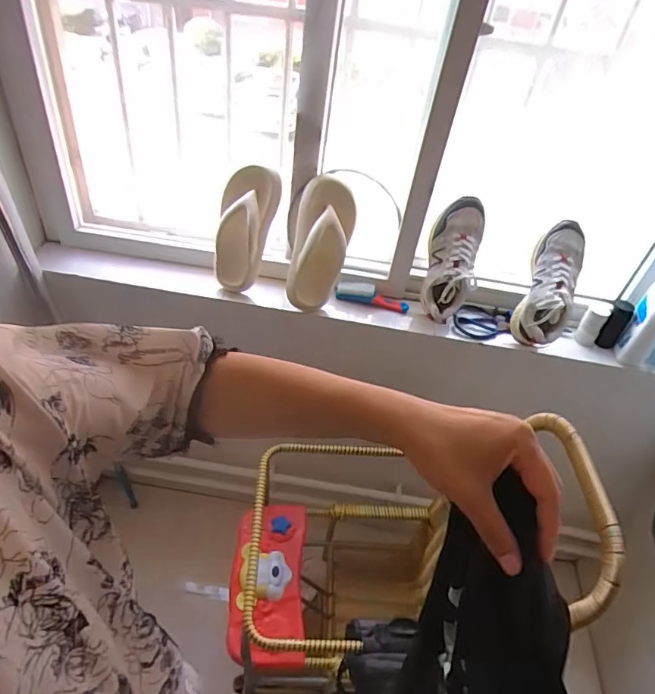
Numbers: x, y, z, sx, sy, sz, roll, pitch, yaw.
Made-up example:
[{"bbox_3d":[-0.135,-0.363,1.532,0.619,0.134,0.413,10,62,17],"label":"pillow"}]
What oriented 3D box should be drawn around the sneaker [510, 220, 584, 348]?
[{"bbox_3d":[0.426,-0.113,0.943,0.089,0.236,0.091,14,12,7],"label":"sneaker"}]

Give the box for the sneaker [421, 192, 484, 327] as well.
[{"bbox_3d":[0.246,-0.164,0.963,0.101,0.241,0.096,19,20,24],"label":"sneaker"}]

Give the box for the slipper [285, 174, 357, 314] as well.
[{"bbox_3d":[-0.014,-0.191,0.946,0.111,0.244,0.082,6,43,-2],"label":"slipper"}]

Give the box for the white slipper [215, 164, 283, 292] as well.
[{"bbox_3d":[-0.163,-0.211,0.936,0.098,0.270,0.063,21,46,-5],"label":"white slipper"}]

